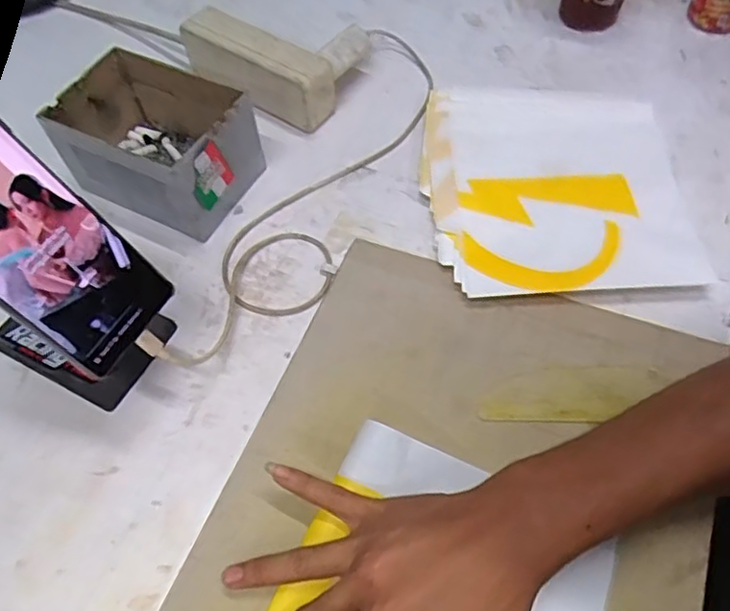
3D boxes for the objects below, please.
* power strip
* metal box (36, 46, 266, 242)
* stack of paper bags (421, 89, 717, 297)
[{"bbox_3d":[-0.099,-0.221,0.575,0.158,0.060,0.042,32,64,22],"label":"power strip"},{"bbox_3d":[-0.169,-0.134,0.508,0.144,0.081,0.099,23,61,18],"label":"metal box"},{"bbox_3d":[0.151,-0.099,0.497,0.195,0.024,0.215,-3,57,2],"label":"stack of paper bags"}]

